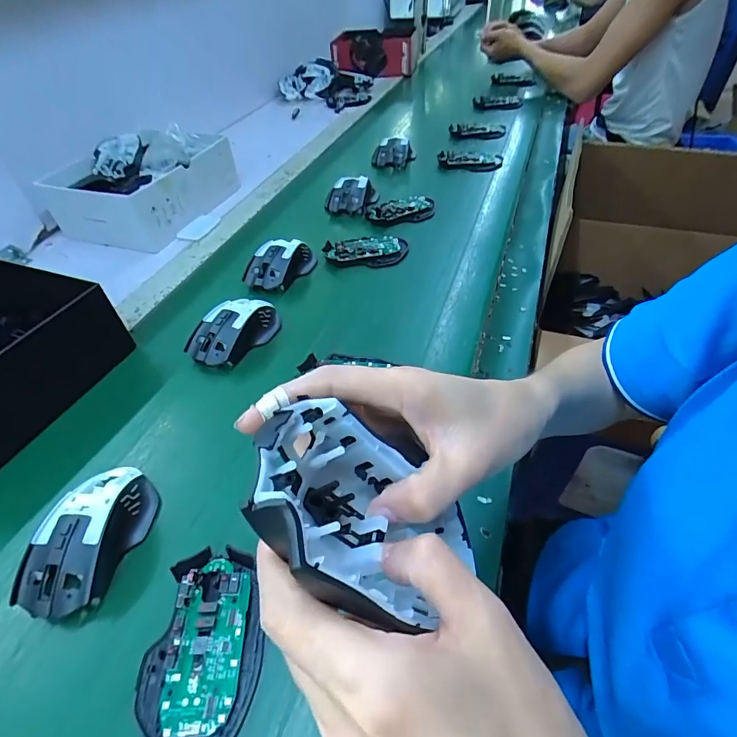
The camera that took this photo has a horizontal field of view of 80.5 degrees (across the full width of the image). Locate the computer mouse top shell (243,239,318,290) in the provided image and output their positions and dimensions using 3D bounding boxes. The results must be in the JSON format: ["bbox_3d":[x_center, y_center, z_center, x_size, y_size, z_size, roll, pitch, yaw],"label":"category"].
[{"bbox_3d":[-0.117,-0.143,0.581,0.066,0.038,0.106,24,52,26],"label":"computer mouse top shell"}]

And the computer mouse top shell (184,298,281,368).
[{"bbox_3d":[-0.149,-0.047,0.489,0.069,0.038,0.113,30,55,30],"label":"computer mouse top shell"}]

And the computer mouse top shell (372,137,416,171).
[{"bbox_3d":[0.048,-0.398,0.815,0.078,0.042,0.050,-11,46,-6],"label":"computer mouse top shell"}]

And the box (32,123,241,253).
[{"bbox_3d":[-0.373,-0.308,0.733,0.210,0.091,0.246,13,48,17],"label":"box"}]

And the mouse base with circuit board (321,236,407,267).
[{"bbox_3d":[-0.004,-0.165,0.605,0.112,0.021,0.061,0,46,5],"label":"mouse base with circuit board"}]

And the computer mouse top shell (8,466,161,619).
[{"bbox_3d":[-0.214,0.122,0.331,0.071,0.036,0.115,3,46,8],"label":"computer mouse top shell"}]

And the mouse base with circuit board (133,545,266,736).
[{"bbox_3d":[-0.105,0.176,0.280,0.074,0.018,0.113,-2,46,3],"label":"mouse base with circuit board"}]

